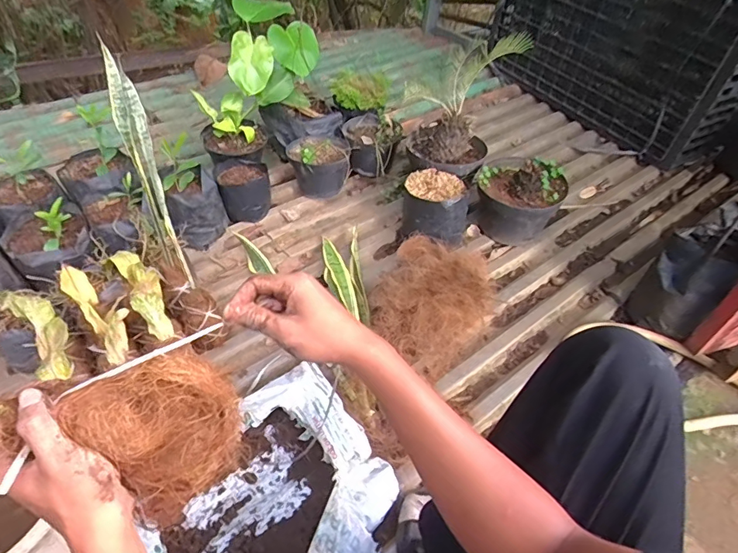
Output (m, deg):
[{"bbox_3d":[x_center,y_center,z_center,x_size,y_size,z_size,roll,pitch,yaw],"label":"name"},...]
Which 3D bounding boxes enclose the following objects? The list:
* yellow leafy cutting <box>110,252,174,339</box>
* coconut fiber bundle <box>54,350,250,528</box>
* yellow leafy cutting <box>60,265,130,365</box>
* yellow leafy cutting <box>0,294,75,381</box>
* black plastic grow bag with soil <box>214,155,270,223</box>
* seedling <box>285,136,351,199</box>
[{"bbox_3d":[-0.418,0.020,0.855,0.056,0.047,0.219,-24,55,-28],"label":"yellow leafy cutting"},{"bbox_3d":[-0.158,0.120,0.371,0.096,0.079,0.106,38,53,26],"label":"coconut fiber bundle"},{"bbox_3d":[-0.470,0.060,0.815,0.062,0.067,0.206,-33,60,-32],"label":"yellow leafy cutting"},{"bbox_3d":[-0.550,0.096,0.782,0.066,0.061,0.223,-29,58,-30],"label":"yellow leafy cutting"},{"bbox_3d":[-0.325,-0.226,1.201,0.127,0.117,0.130,-11,50,-19],"label":"black plastic grow bag with soil"},{"bbox_3d":[-0.140,-0.301,1.274,0.166,0.146,0.159,1,47,-9],"label":"seedling"}]

